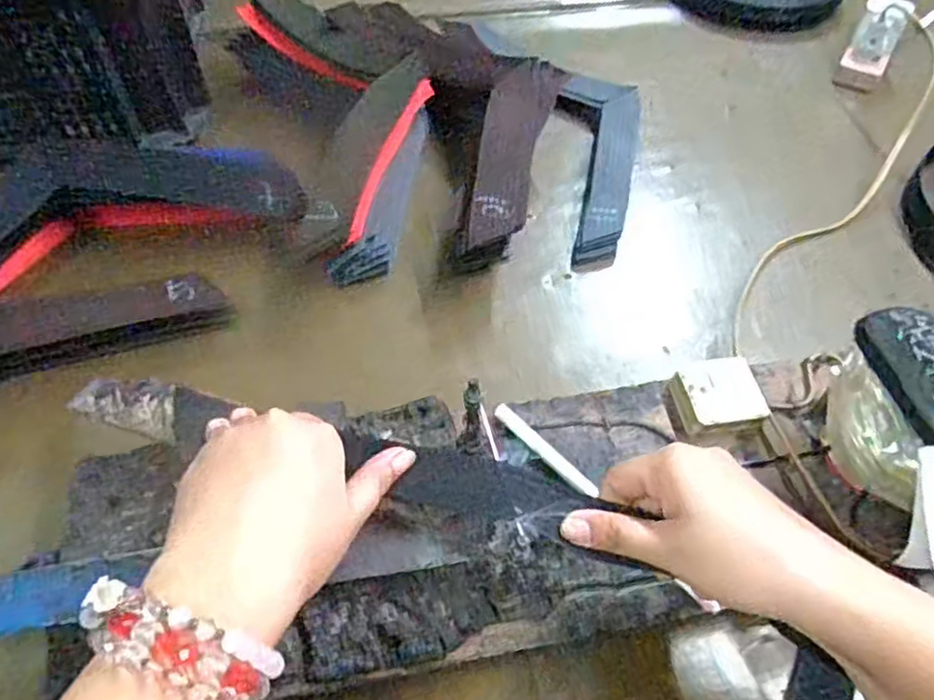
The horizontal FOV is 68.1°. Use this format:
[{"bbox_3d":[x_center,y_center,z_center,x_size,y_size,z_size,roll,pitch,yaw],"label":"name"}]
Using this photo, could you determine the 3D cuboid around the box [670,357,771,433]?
[{"bbox_3d":[0.160,0.029,0.444,0.056,0.017,0.045,-7,52,-7],"label":"box"}]

